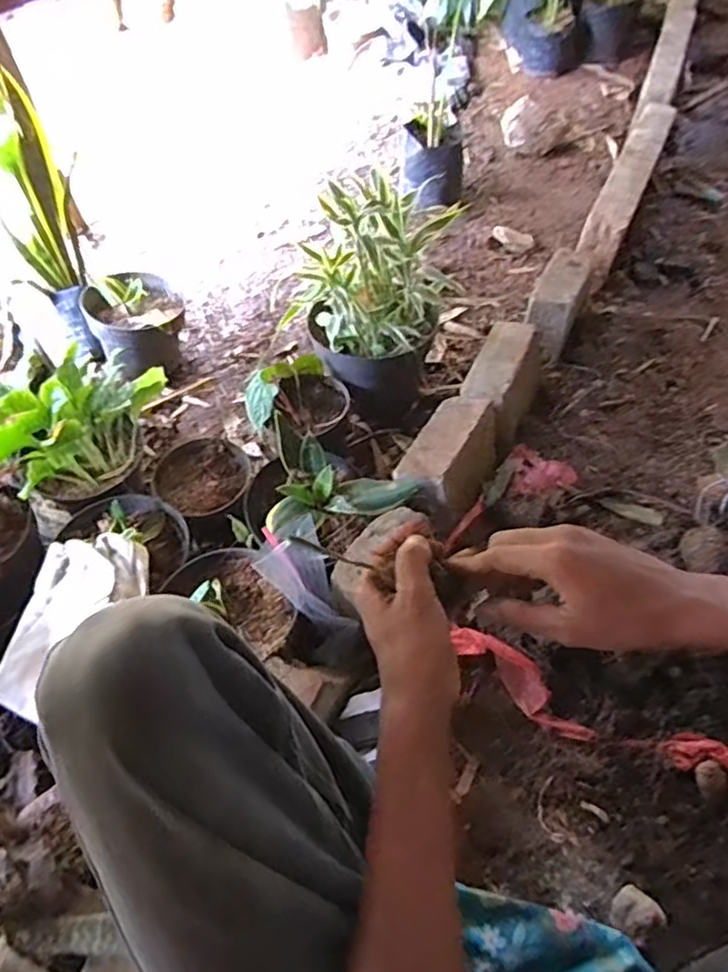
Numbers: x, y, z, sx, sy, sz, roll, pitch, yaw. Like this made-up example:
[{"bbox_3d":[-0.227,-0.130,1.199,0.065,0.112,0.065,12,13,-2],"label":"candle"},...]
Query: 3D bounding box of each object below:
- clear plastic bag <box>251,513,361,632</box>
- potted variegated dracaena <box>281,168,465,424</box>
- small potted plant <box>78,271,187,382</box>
[{"bbox_3d":[-0.078,0.110,0.776,0.096,0.029,0.132,-36,93,-40],"label":"clear plastic bag"},{"bbox_3d":[0.025,-0.283,1.023,0.217,0.343,0.191,-39,59,-21],"label":"potted variegated dracaena"},{"bbox_3d":[-0.401,-0.282,1.172,0.175,0.186,0.194,-26,56,-13],"label":"small potted plant"}]

